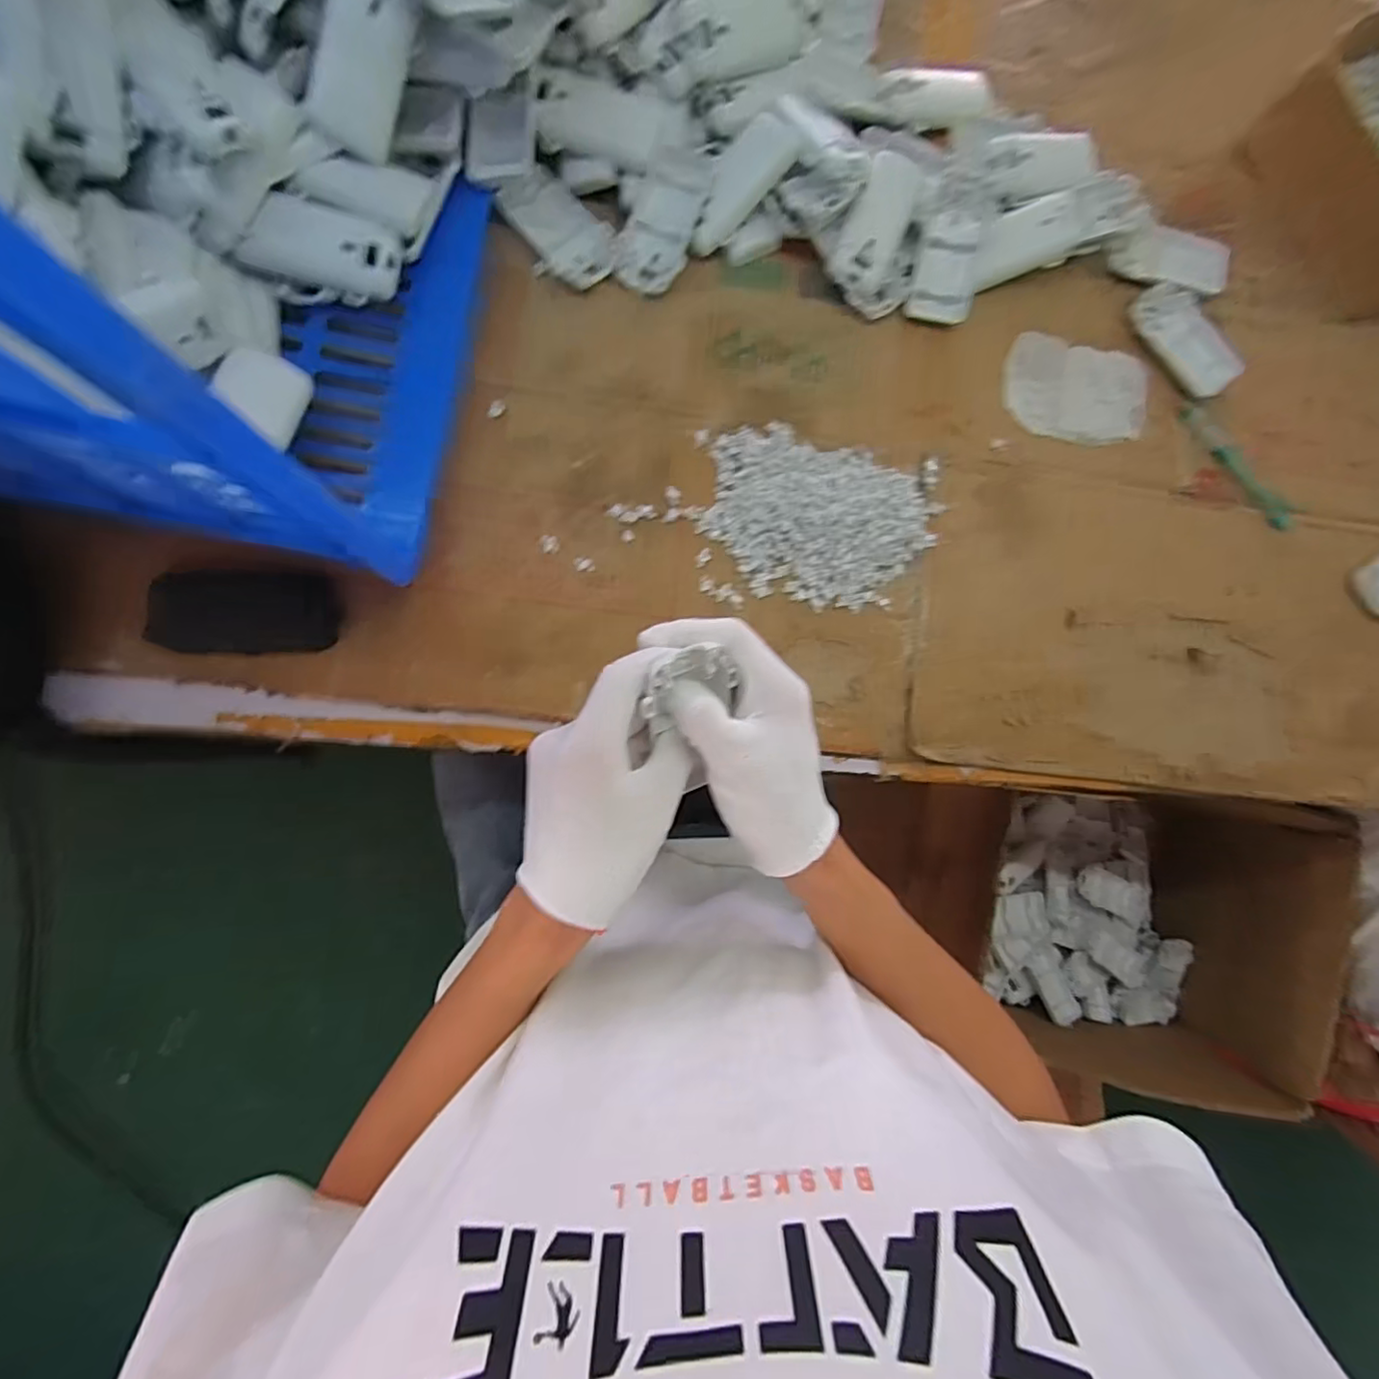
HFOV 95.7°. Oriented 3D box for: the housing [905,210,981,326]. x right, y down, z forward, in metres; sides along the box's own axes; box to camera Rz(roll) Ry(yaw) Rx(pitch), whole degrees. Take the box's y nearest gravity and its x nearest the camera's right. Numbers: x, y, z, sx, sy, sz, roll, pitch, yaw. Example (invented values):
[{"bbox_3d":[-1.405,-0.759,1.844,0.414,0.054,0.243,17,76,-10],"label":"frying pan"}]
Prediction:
[{"bbox_3d":[0.197,-0.325,0.484,0.046,0.016,0.074,8,106,-4],"label":"housing"}]

